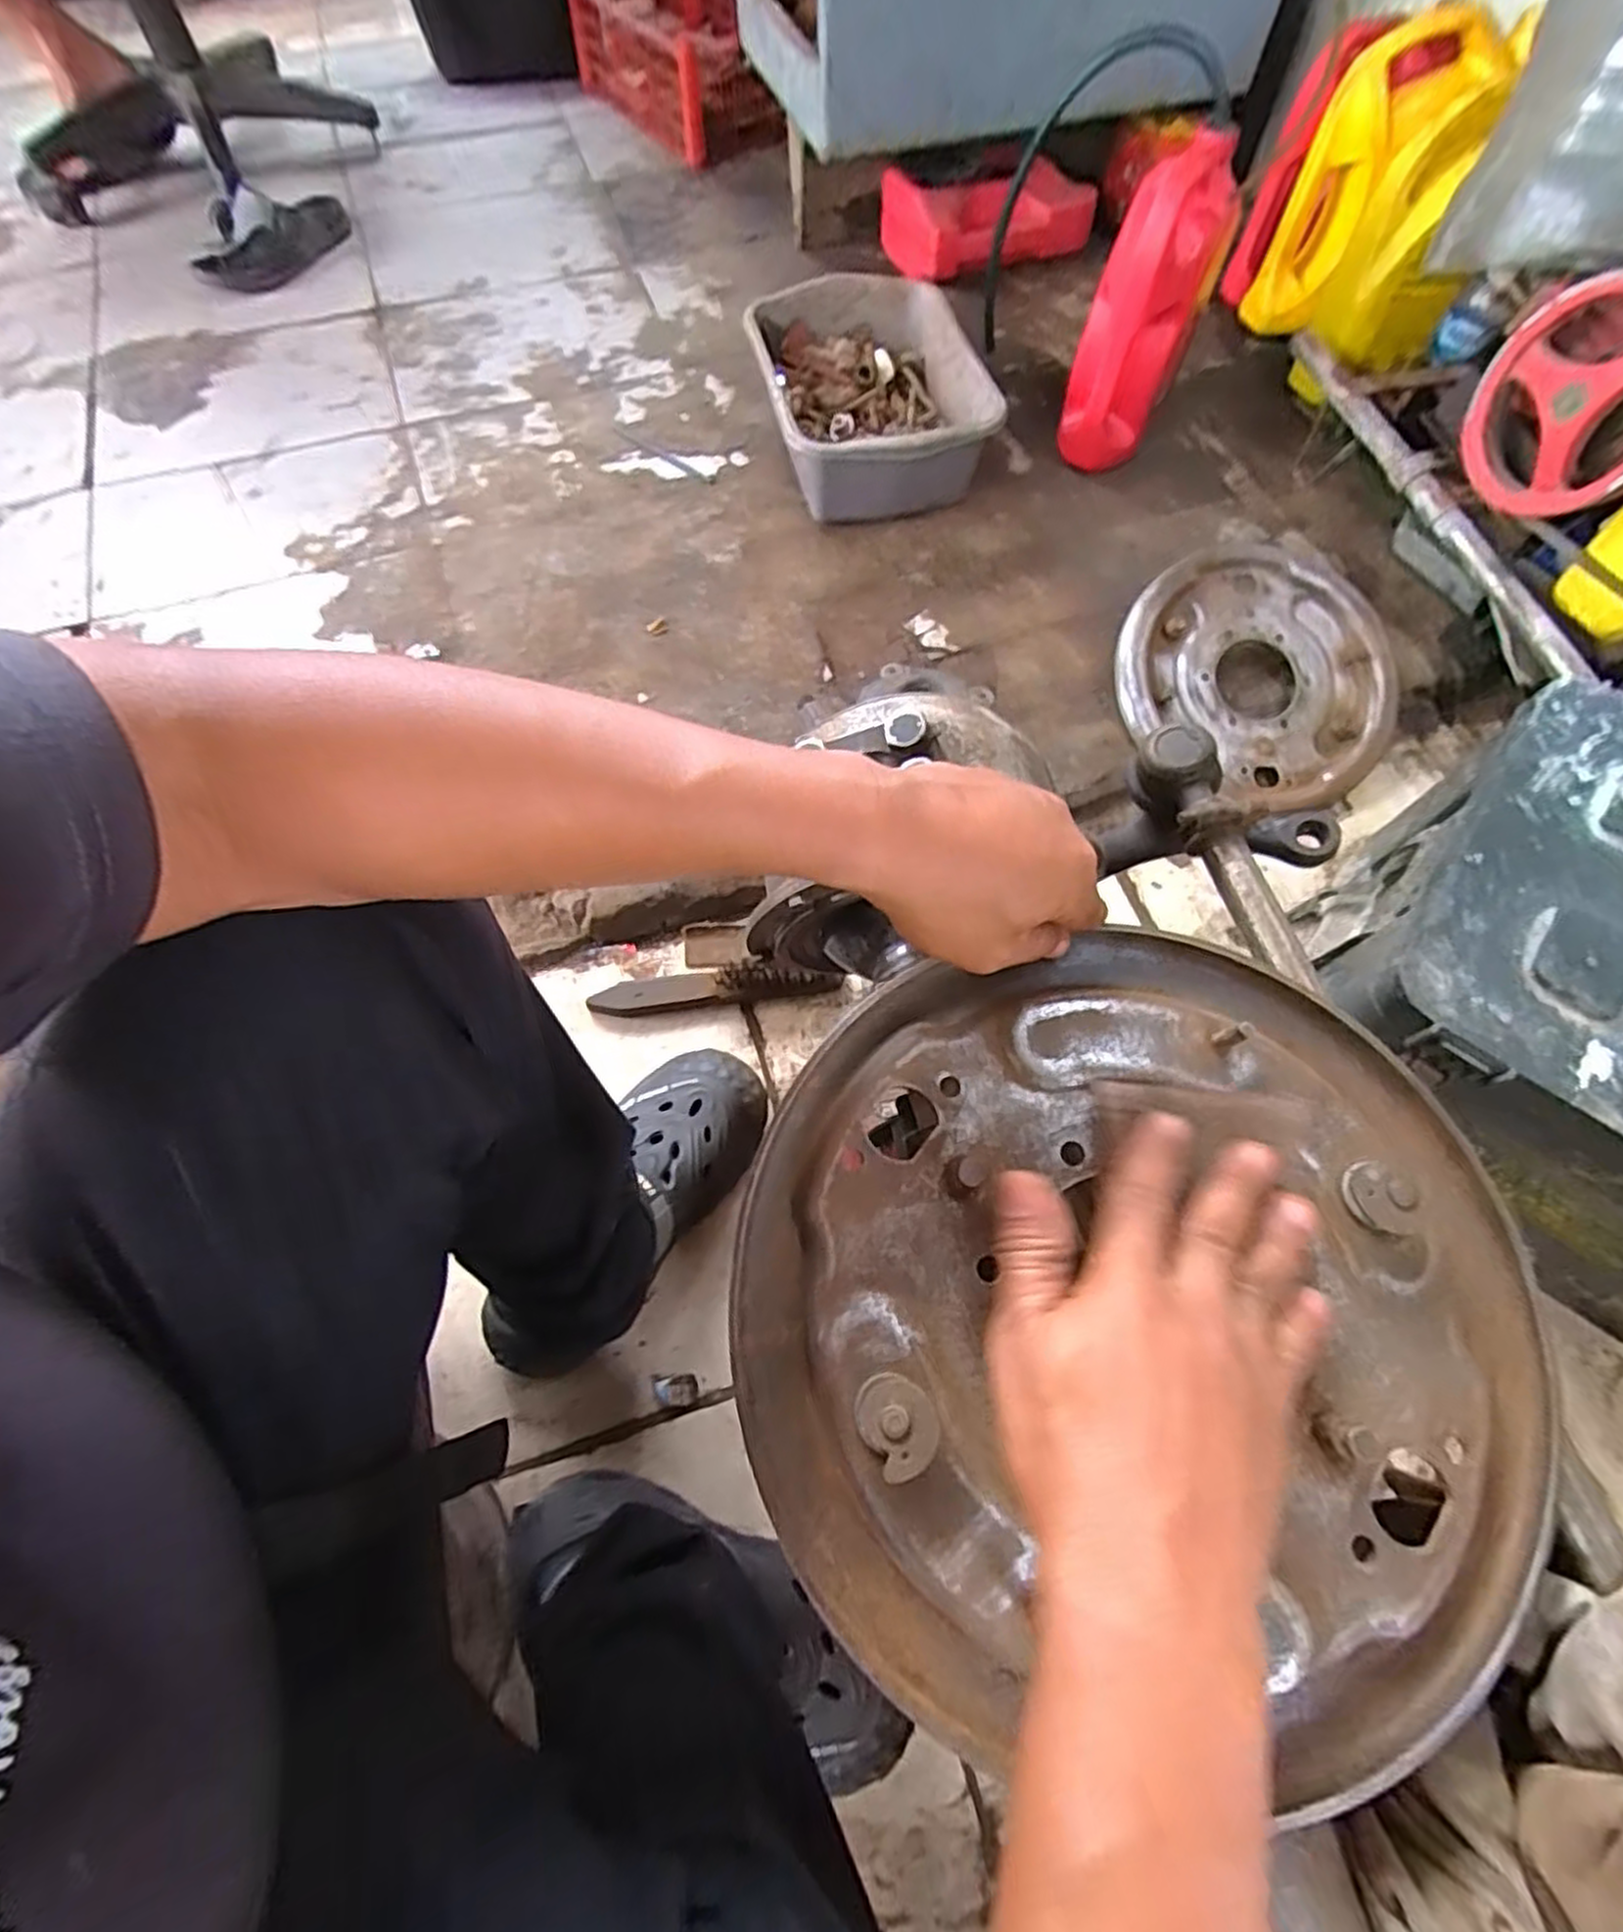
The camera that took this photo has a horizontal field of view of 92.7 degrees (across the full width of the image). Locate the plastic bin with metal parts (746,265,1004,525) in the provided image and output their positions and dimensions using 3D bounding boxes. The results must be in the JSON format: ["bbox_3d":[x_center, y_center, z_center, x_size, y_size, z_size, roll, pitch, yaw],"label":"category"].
[{"bbox_3d":[0.069,-0.713,0.988,0.257,0.129,0.298,-12,67,-5],"label":"plastic bin with metal parts"}]

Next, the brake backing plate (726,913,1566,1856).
[{"bbox_3d":[0.125,0.125,0.302,0.302,0.038,0.287,0,66,0],"label":"brake backing plate"}]

